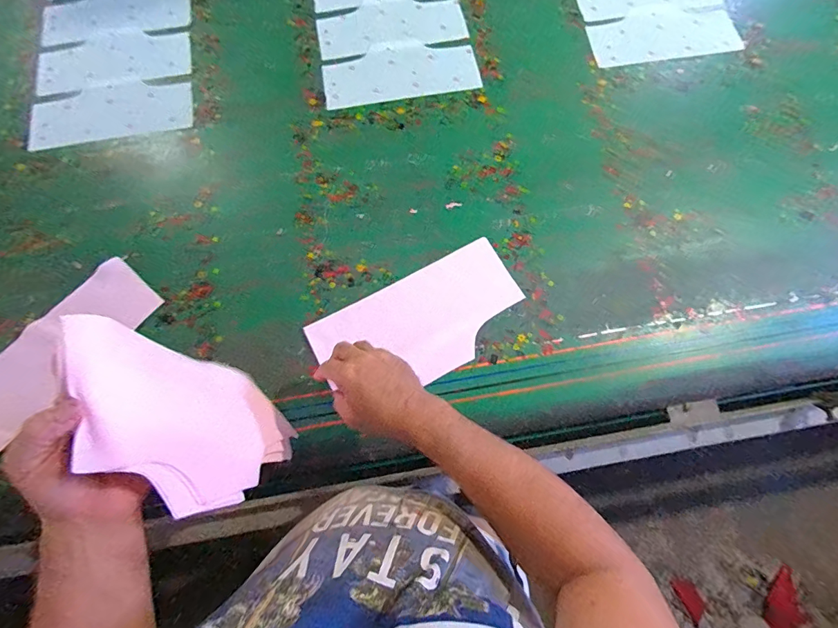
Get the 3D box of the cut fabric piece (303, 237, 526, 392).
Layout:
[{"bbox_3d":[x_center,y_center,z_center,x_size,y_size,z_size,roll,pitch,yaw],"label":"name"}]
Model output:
[{"bbox_3d":[0.006,0.015,0.642,0.316,0.009,0.161,-28,76,-8],"label":"cut fabric piece"}]

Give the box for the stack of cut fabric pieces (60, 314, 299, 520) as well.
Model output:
[{"bbox_3d":[-0.226,0.107,0.432,0.066,0.272,0.166,-38,77,-10],"label":"stack of cut fabric pieces"}]

